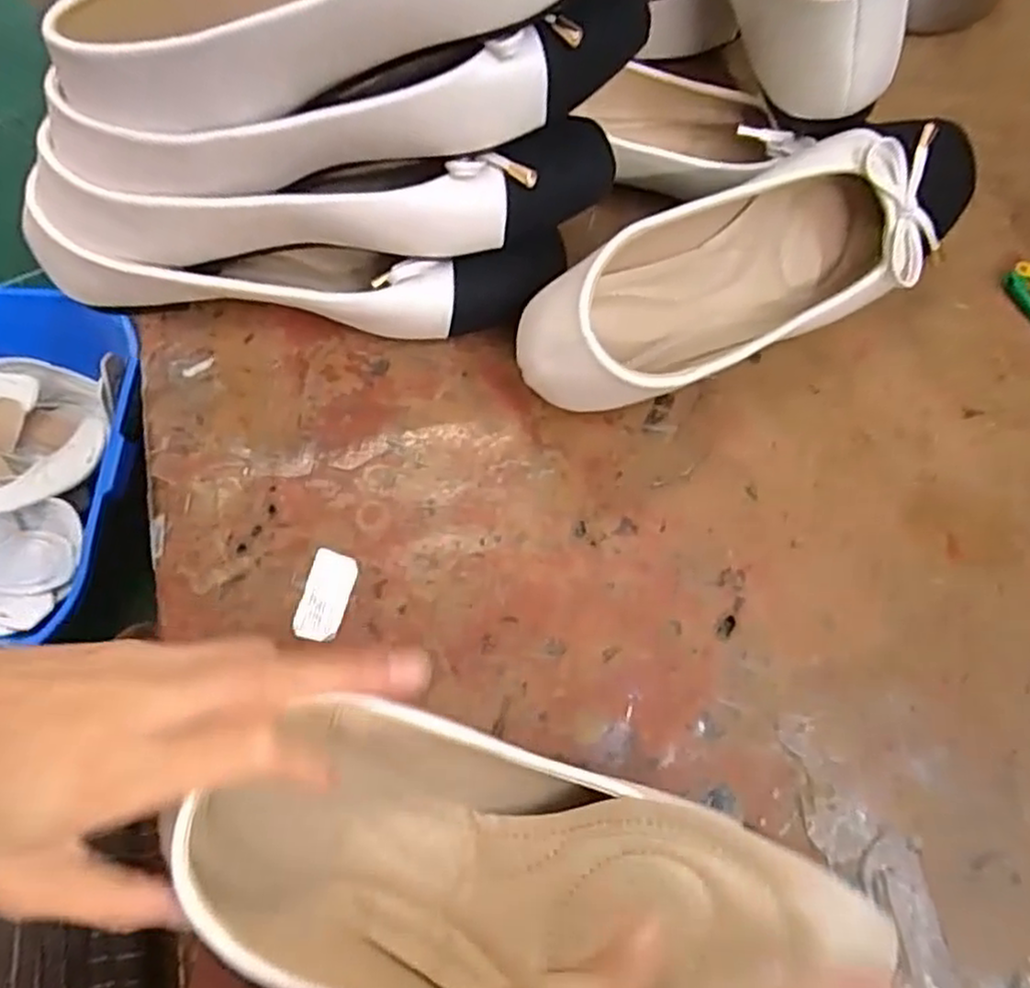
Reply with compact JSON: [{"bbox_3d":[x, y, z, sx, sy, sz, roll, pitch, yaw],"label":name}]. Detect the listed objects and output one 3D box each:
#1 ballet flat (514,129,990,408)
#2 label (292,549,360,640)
[{"bbox_3d":[0.119,-0.115,0.351,0.255,0.073,0.093,-25,104,-9],"label":"ballet flat"},{"bbox_3d":[-0.085,0.045,0.326,0.020,0.004,0.040,16,68,-6],"label":"label"}]

